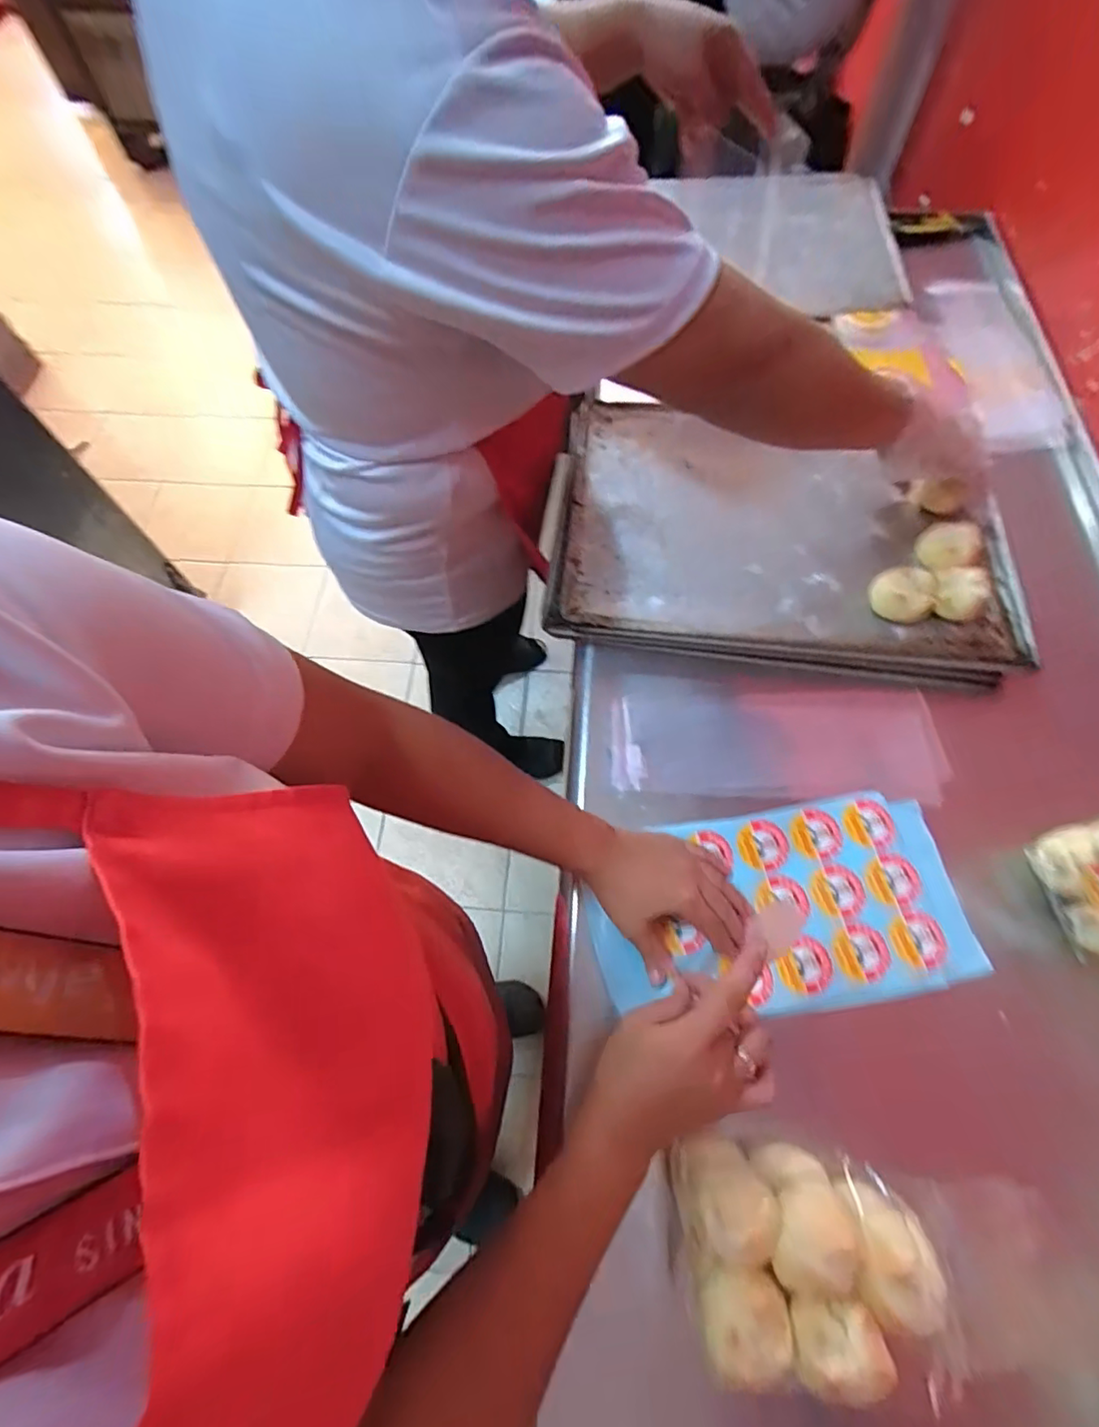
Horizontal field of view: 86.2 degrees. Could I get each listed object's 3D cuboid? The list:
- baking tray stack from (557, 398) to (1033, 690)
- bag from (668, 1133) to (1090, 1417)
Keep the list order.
[{"bbox_3d":[0.251,-0.211,0.639,0.474,0.046,0.335,7,65,5],"label":"baking tray stack"},{"bbox_3d":[0.200,0.337,0.354,0.234,0.072,0.104,8,65,5],"label":"bag"}]

